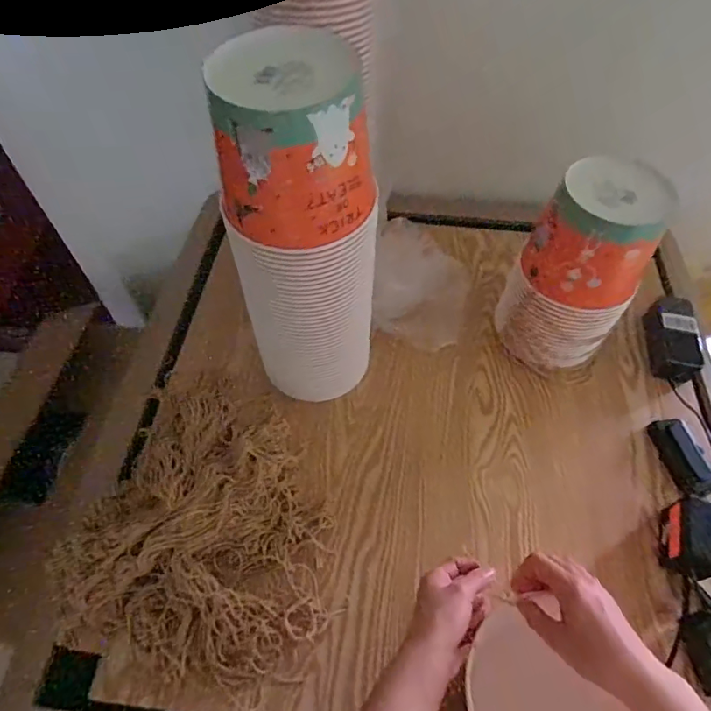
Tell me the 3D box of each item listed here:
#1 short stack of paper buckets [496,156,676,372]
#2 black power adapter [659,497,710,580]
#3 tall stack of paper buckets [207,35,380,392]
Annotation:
[{"bbox_3d":[0.295,-0.104,0.656,0.145,0.274,0.122,37,63,21],"label":"short stack of paper buckets"},{"bbox_3d":[0.399,0.216,0.573,0.053,0.074,0.083,11,57,7],"label":"black power adapter"},{"bbox_3d":[-0.046,-0.099,0.554,0.147,0.443,0.122,2,56,0],"label":"tall stack of paper buckets"}]

